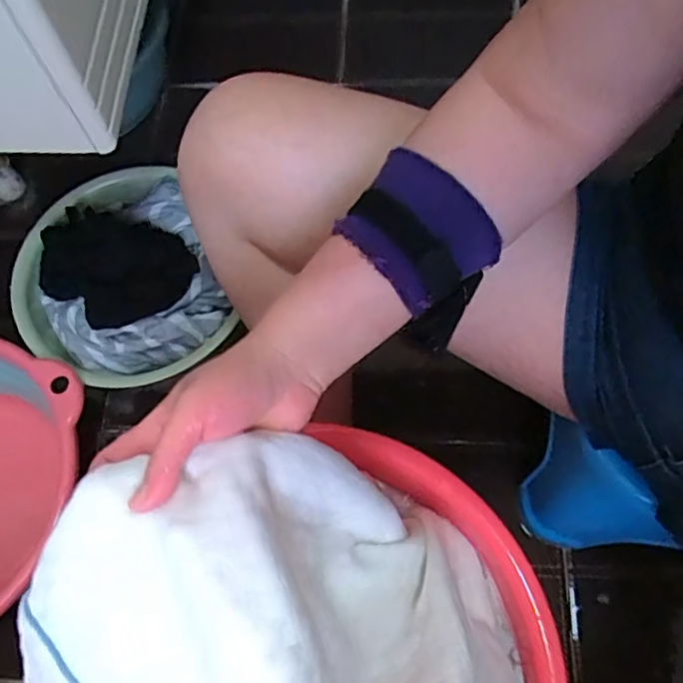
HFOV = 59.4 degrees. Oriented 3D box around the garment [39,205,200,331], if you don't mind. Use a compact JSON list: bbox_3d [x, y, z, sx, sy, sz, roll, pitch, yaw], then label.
[{"bbox_3d":[-0.287,-0.100,0.735,0.189,0.050,0.142,34,73,15],"label":"garment"}]

